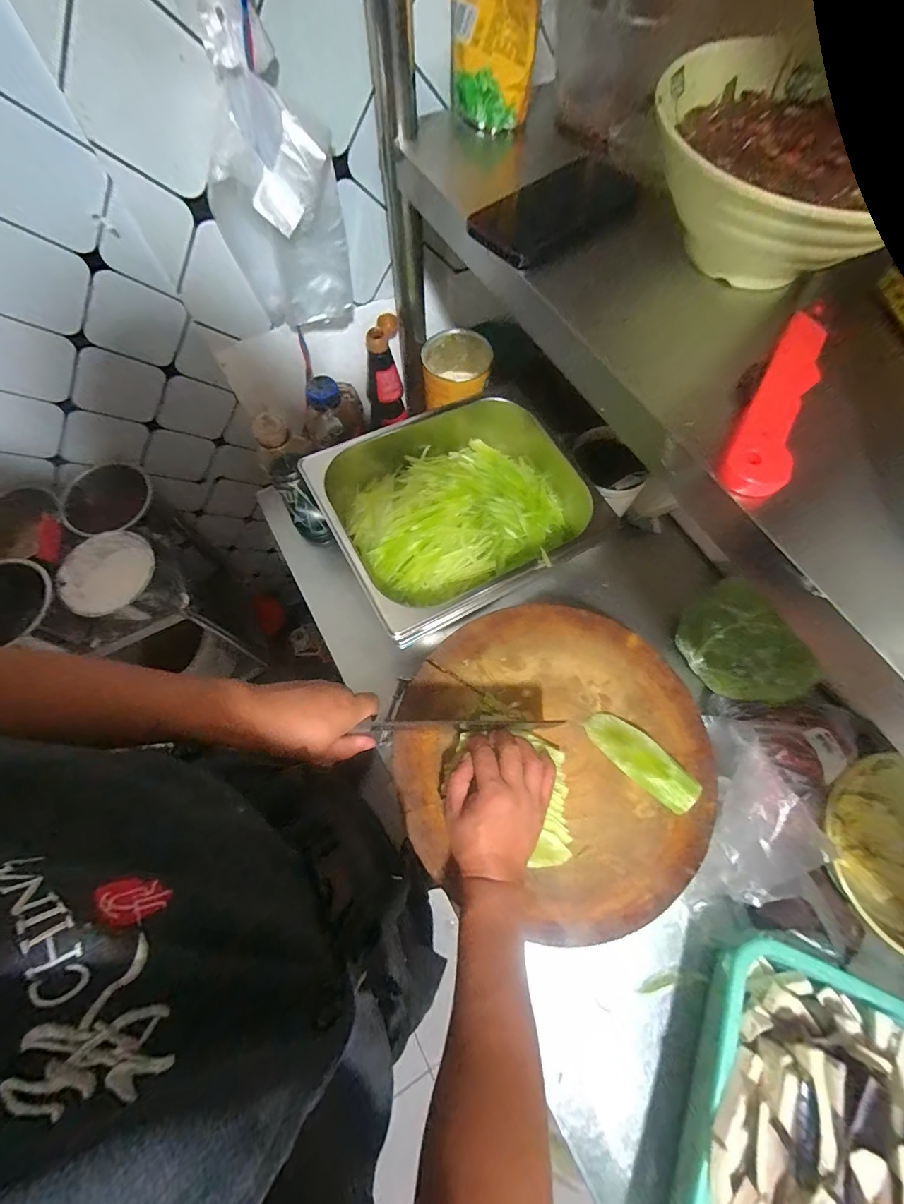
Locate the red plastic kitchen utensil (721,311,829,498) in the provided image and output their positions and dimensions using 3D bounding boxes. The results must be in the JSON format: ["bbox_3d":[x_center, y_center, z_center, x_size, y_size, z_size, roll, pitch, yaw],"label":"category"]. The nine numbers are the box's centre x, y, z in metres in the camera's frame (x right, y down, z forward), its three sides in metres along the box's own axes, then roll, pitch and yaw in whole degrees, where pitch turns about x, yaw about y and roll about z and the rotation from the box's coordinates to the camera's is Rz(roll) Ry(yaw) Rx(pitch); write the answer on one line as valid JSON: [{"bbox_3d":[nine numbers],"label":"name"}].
[{"bbox_3d":[0.216,-0.131,0.280,0.037,0.017,0.153,31,71,11],"label":"red plastic kitchen utensil"}]

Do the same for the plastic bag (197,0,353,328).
[{"bbox_3d":[-0.173,-0.396,0.417,0.120,0.225,0.074,-15,69,-6],"label":"plastic bag"}]

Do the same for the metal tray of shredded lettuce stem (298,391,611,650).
[{"bbox_3d":[0.023,-0.128,0.578,0.346,0.095,0.261,-28,71,-11],"label":"metal tray of shredded lettuce stem"}]

